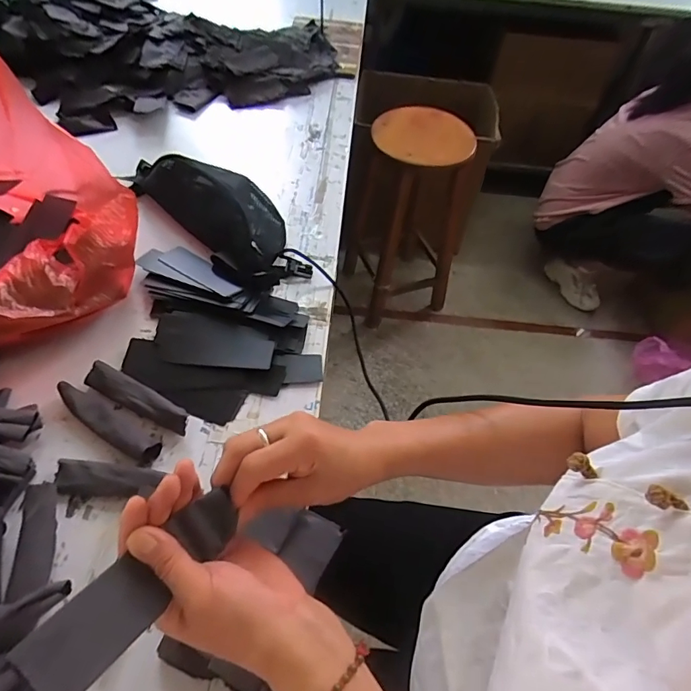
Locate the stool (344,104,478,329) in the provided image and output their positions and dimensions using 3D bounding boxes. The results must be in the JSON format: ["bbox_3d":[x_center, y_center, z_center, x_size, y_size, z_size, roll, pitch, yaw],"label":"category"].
[{"bbox_3d":[0.198,-0.401,1.531,0.372,0.652,0.396,14,55,5],"label":"stool"}]

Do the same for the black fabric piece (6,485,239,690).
[{"bbox_3d":[-0.129,0.151,0.301,0.041,0.021,0.139,35,50,19],"label":"black fabric piece"}]

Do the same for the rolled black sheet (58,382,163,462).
[{"bbox_3d":[-0.282,0.090,0.562,0.152,0.029,0.040,30,58,16],"label":"rolled black sheet"}]

